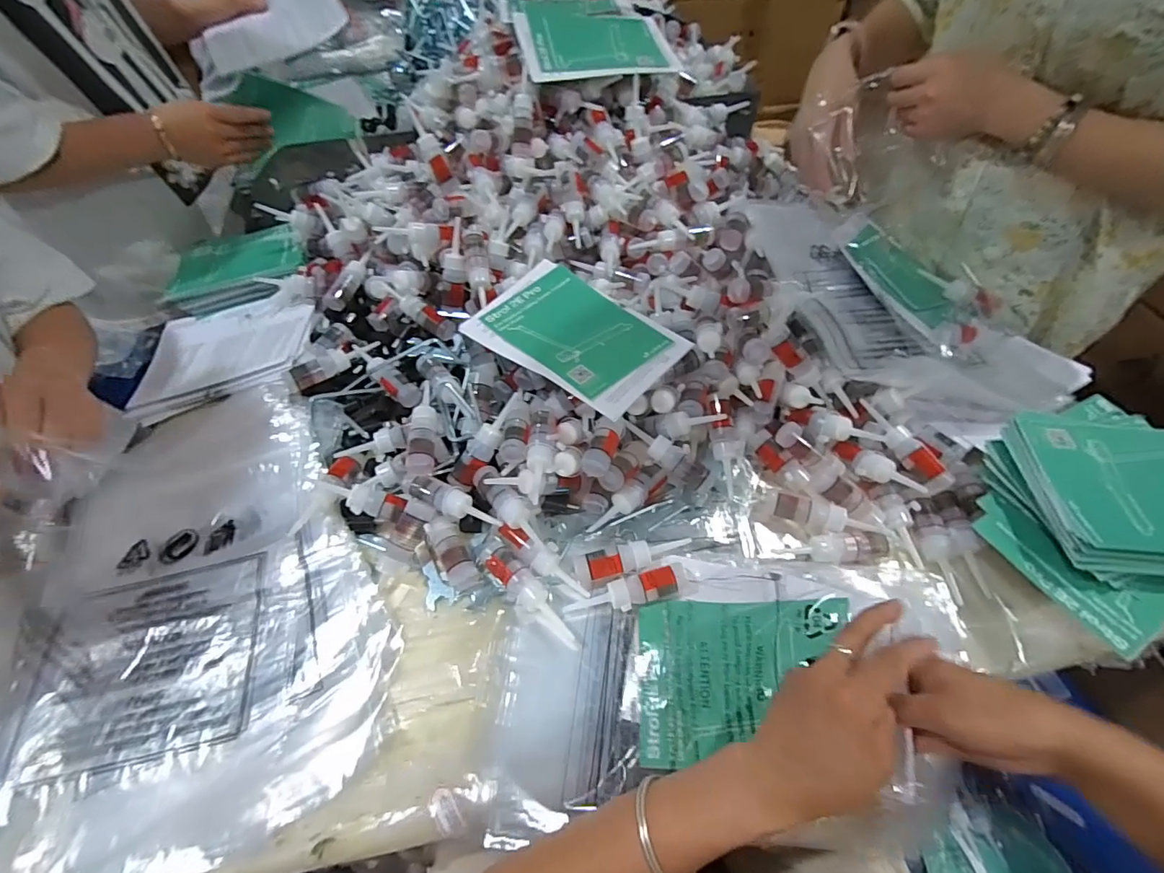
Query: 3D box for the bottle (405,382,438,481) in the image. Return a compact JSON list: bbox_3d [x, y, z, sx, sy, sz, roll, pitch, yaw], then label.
[{"bbox_3d":[-0.159,-0.009,0.496,0.028,0.031,0.113,-6,54,-4],"label":"bottle"}]

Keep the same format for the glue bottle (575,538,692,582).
[{"bbox_3d":[0.047,0.109,0.453,0.107,0.026,0.033,-10,54,-6],"label":"glue bottle"}]

